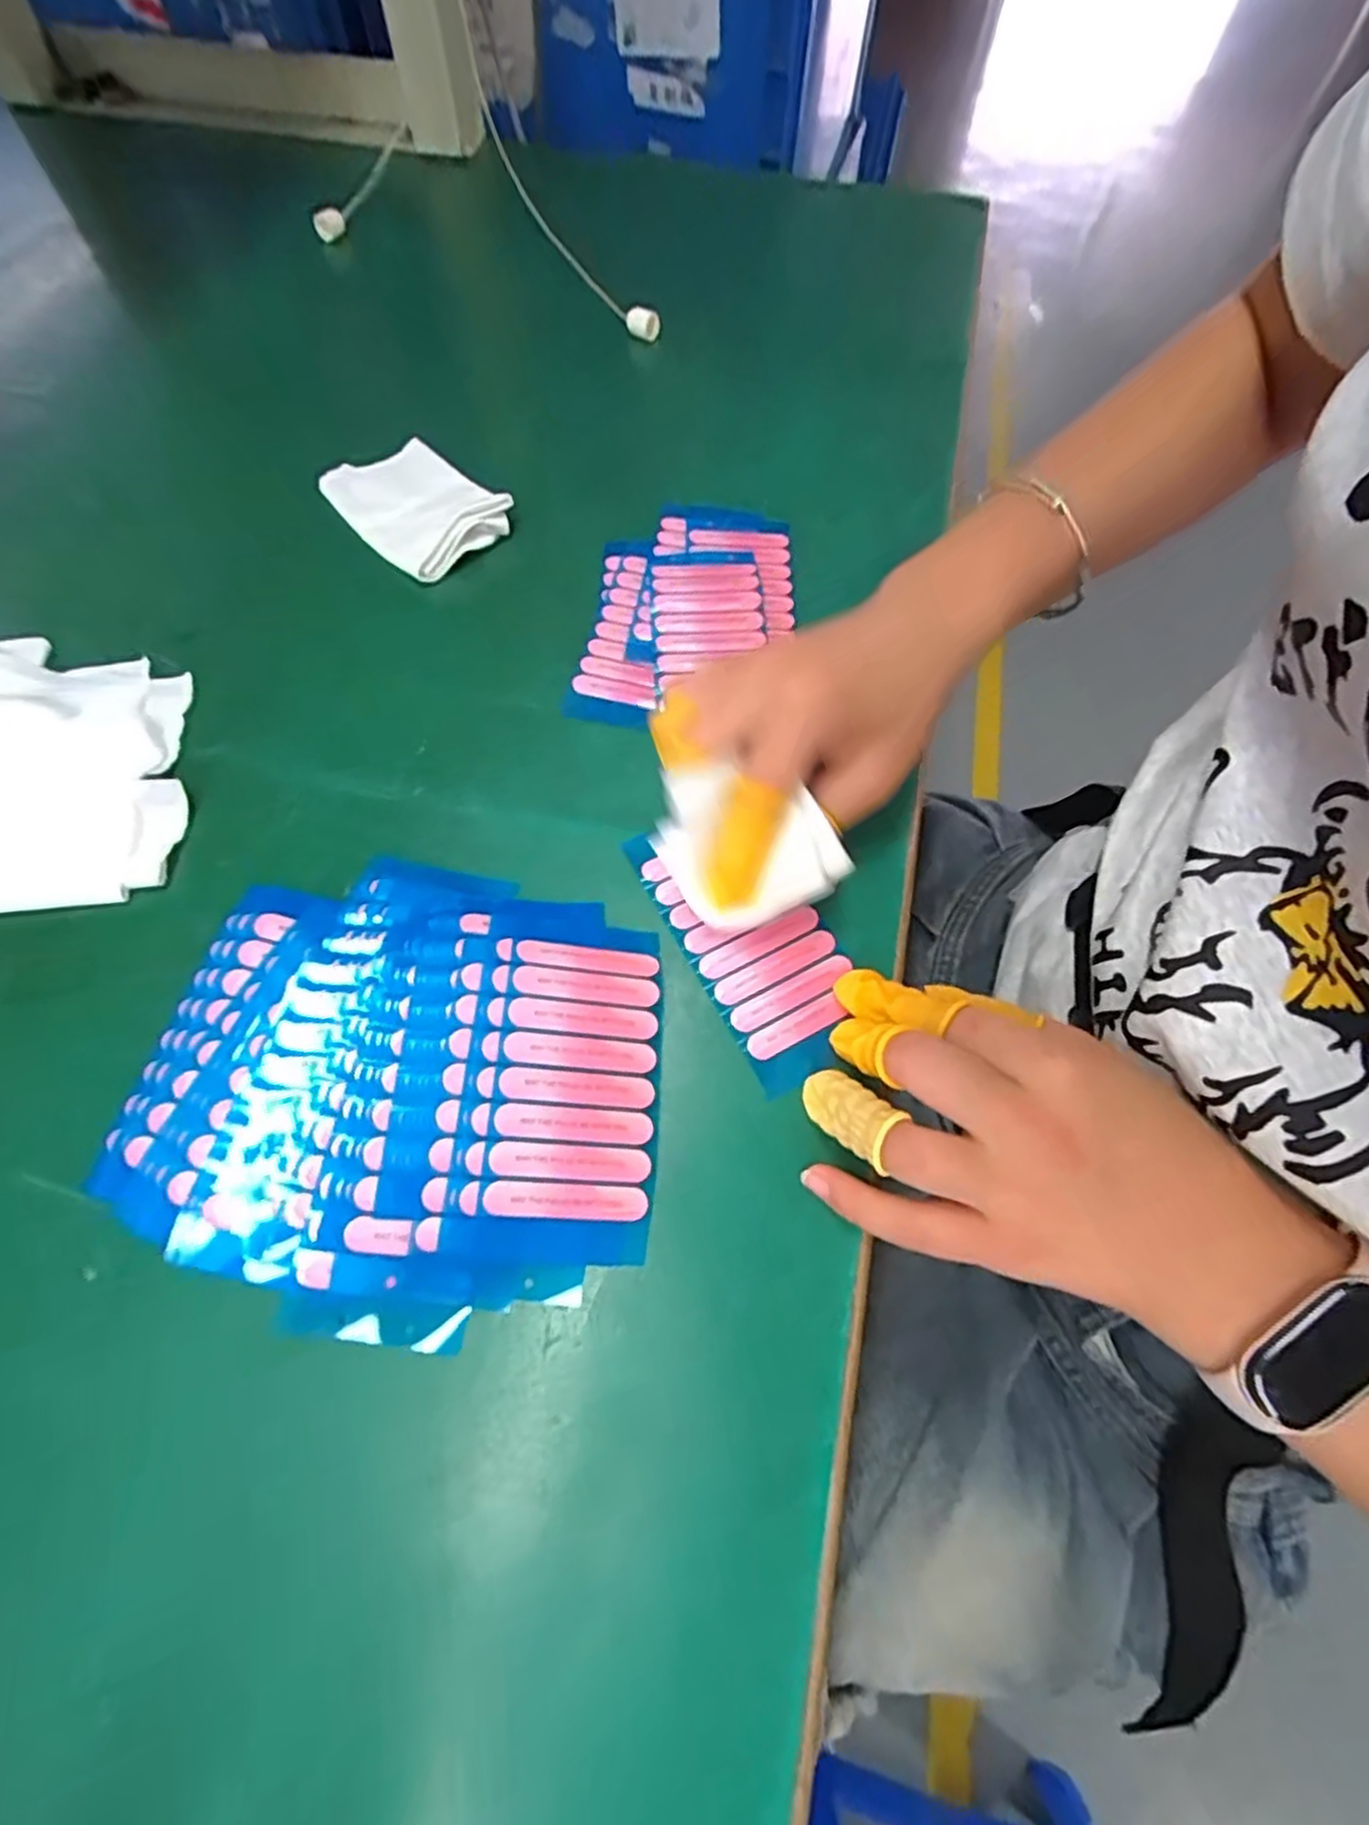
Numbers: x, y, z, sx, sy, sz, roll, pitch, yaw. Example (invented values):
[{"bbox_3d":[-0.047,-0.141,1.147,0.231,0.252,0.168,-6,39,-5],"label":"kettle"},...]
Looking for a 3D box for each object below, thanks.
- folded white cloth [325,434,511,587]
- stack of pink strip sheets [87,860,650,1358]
[{"bbox_3d":[-0.142,-0.214,0.389,0.063,0.026,0.091,-40,72,-18],"label":"folded white cloth"},{"bbox_3d":[-0.097,0.053,0.251,0.172,0.022,0.154,6,64,1],"label":"stack of pink strip sheets"}]

